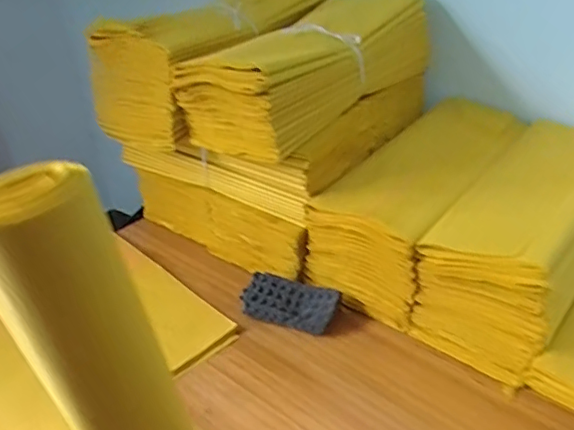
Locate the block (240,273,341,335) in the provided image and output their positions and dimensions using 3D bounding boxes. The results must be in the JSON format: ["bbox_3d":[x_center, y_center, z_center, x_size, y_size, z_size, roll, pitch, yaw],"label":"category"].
[{"bbox_3d":[0.004,0.099,0.624,0.104,0.031,0.053,9,35,17],"label":"block"}]

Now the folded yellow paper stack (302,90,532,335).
[{"bbox_3d":[0.171,-0.024,0.692,0.135,0.120,0.323,22,41,33],"label":"folded yellow paper stack"}]

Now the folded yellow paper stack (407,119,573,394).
[{"bbox_3d":[0.275,0.019,0.616,0.131,0.138,0.318,23,41,34],"label":"folded yellow paper stack"}]

